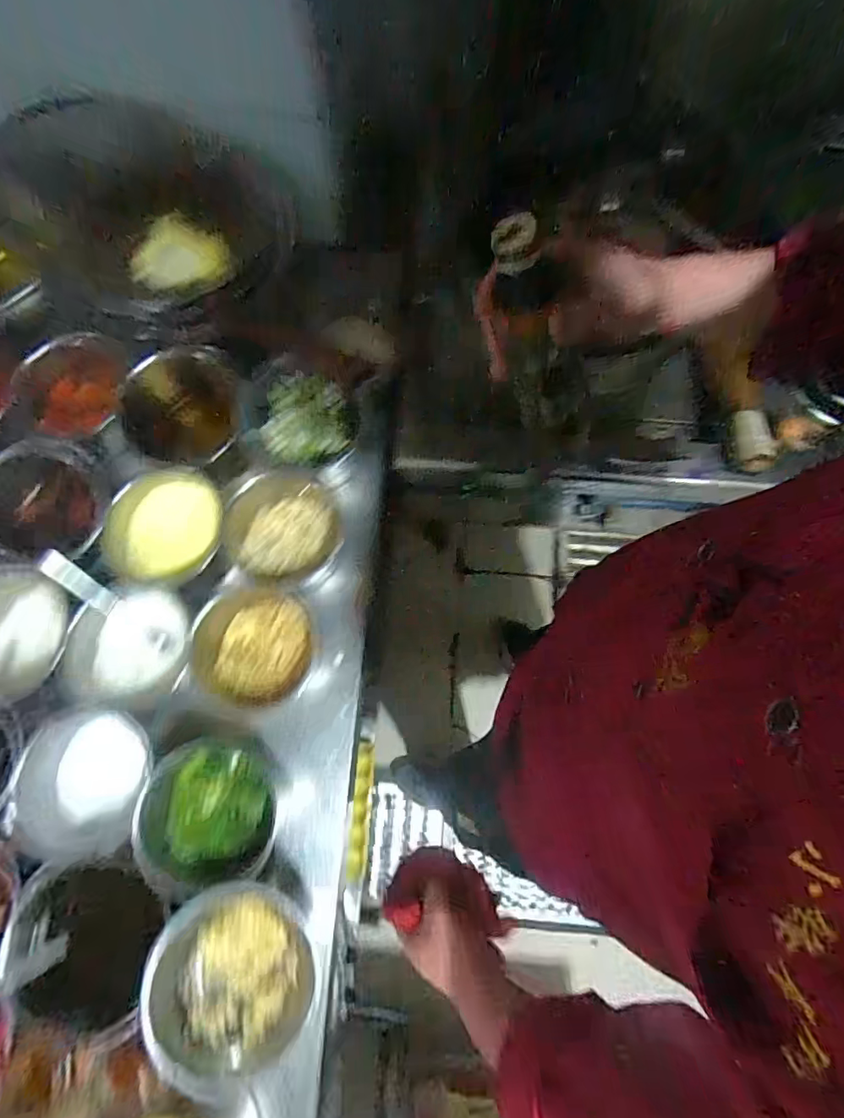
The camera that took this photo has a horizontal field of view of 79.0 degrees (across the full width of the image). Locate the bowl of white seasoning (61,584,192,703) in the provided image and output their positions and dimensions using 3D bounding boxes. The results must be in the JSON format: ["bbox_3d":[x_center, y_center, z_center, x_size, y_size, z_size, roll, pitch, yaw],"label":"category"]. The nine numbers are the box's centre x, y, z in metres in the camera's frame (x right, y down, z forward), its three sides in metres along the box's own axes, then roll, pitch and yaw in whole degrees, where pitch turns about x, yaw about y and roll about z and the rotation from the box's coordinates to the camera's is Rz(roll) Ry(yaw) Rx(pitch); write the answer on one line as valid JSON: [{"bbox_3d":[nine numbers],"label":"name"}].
[{"bbox_3d":[-0.361,0.110,0.646,0.148,0.060,0.141,-25,78,-7],"label":"bowl of white seasoning"}]

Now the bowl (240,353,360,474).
[{"bbox_3d":[-0.167,-0.193,0.696,0.152,0.067,0.142,0,76,-1],"label":"bowl"}]

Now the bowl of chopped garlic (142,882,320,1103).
[{"bbox_3d":[-0.200,0.443,0.543,0.154,0.080,0.181,11,76,1],"label":"bowl of chopped garlic"}]

